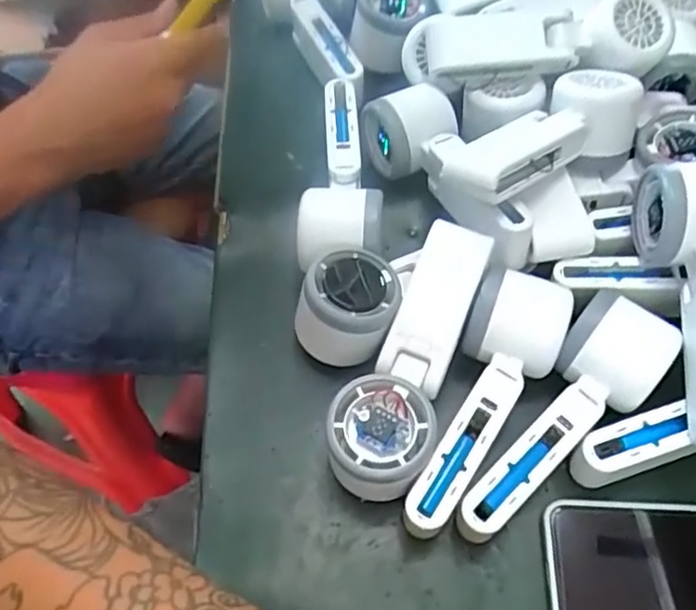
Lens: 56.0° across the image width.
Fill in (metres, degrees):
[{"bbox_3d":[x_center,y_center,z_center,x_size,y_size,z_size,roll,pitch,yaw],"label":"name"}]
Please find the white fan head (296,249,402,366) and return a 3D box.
[{"bbox_3d":[0.001,-0.002,0.399,0.060,0.050,0.064,15,60,9],"label":"white fan head"}]

